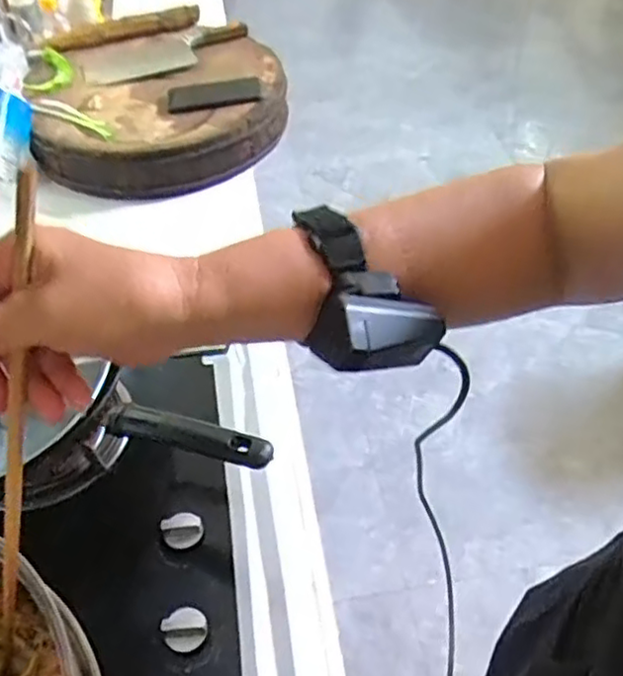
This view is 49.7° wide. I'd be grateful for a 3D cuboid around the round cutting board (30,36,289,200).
[{"bbox_3d":[-0.264,-0.445,1.278,0.426,0.127,0.400,1,47,4],"label":"round cutting board"}]

